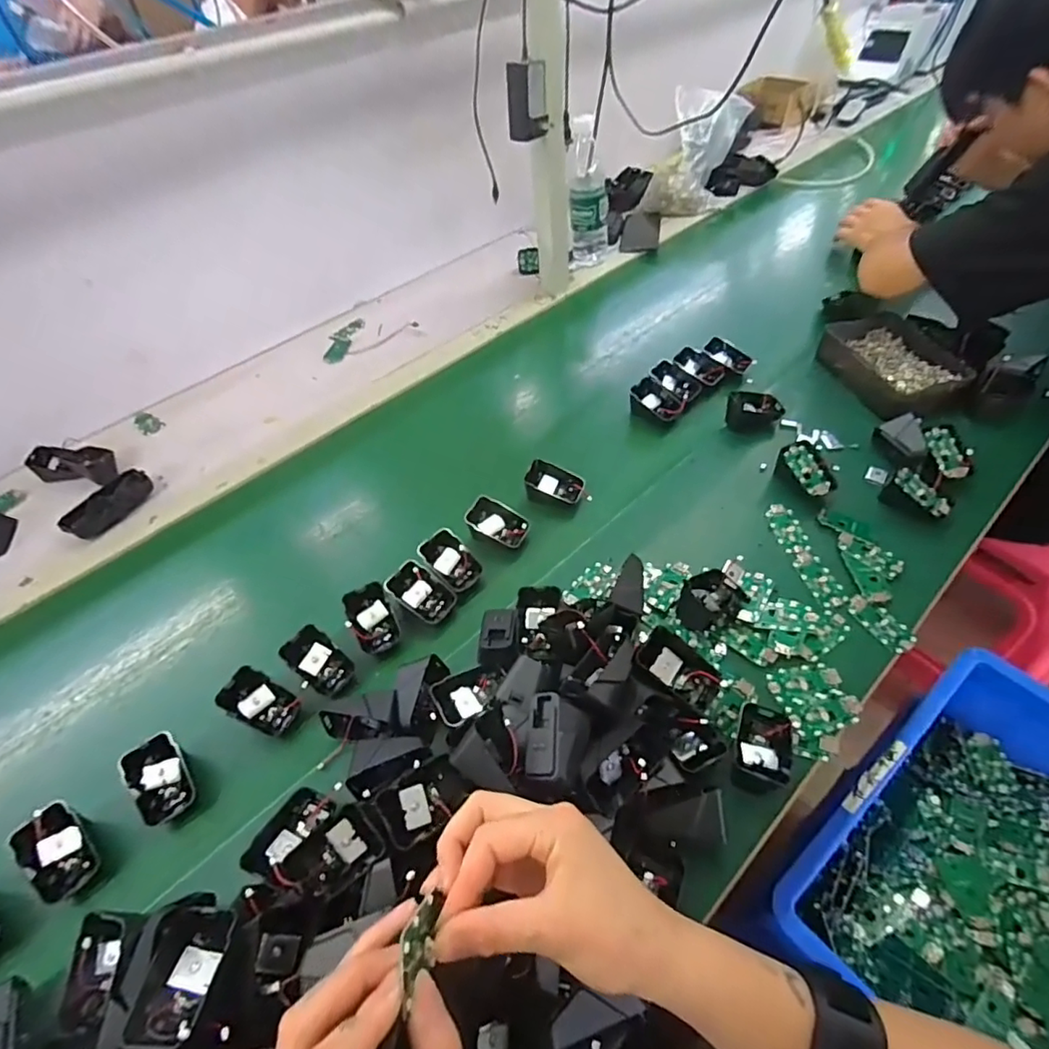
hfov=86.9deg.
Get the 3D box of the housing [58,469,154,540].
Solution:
[{"bbox_3d":[-0.540,-0.028,0.717,0.058,0.024,0.105,16,53,19],"label":"housing"}]

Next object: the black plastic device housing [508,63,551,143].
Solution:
[{"bbox_3d":[0.005,-0.574,0.751,0.053,0.079,0.042,-3,49,3],"label":"black plastic device housing"}]

